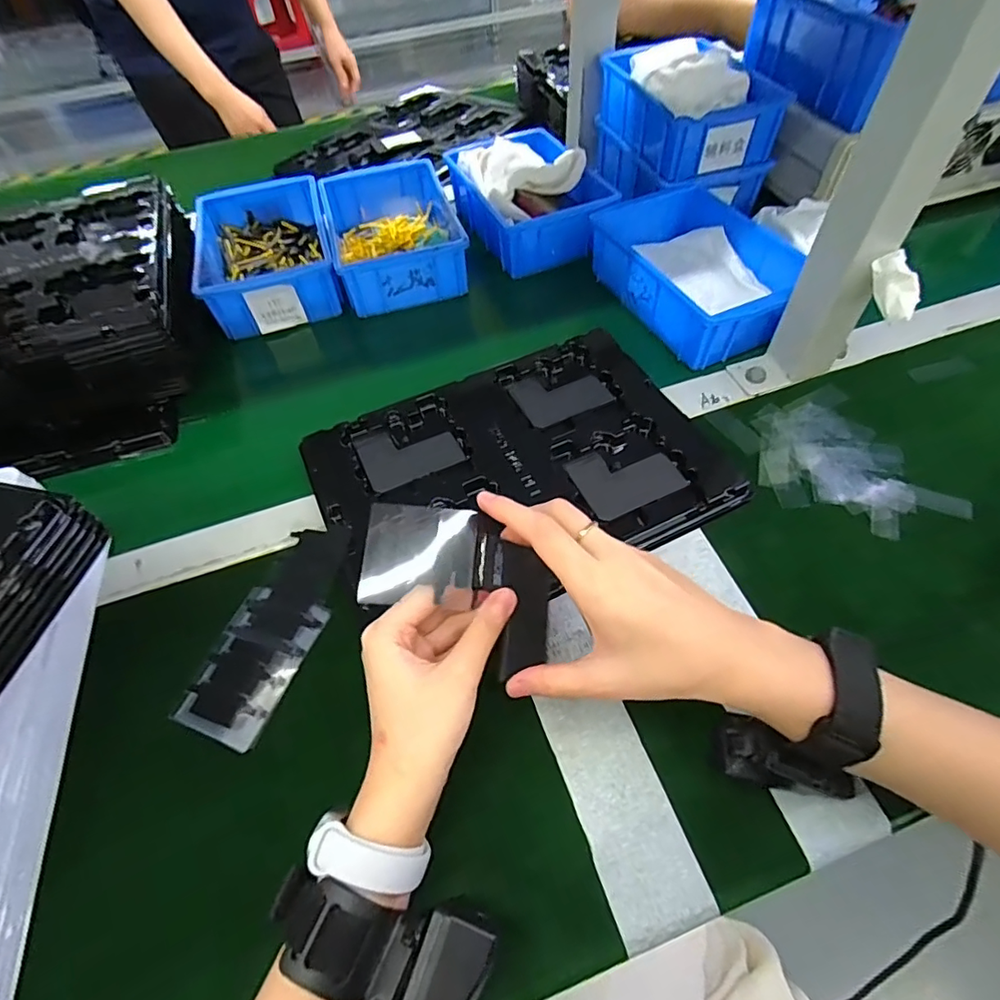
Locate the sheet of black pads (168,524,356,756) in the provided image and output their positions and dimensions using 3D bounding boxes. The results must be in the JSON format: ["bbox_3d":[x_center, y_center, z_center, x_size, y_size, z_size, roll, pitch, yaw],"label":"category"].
[{"bbox_3d":[-0.156,0.087,0.384,0.061,0.011,0.156,18,58,15],"label":"sheet of black pads"}]

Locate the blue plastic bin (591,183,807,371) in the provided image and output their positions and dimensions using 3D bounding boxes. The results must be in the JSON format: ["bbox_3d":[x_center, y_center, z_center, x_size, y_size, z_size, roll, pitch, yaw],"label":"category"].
[{"bbox_3d":[0.197,-0.225,0.545,0.139,0.065,0.202,-23,57,-12],"label":"blue plastic bin"}]

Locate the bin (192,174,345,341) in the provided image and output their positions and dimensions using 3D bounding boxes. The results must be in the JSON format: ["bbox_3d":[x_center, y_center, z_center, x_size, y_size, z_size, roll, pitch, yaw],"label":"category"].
[{"bbox_3d":[-0.260,-0.282,0.615,0.139,0.060,0.215,-15,55,-6],"label":"bin"}]

